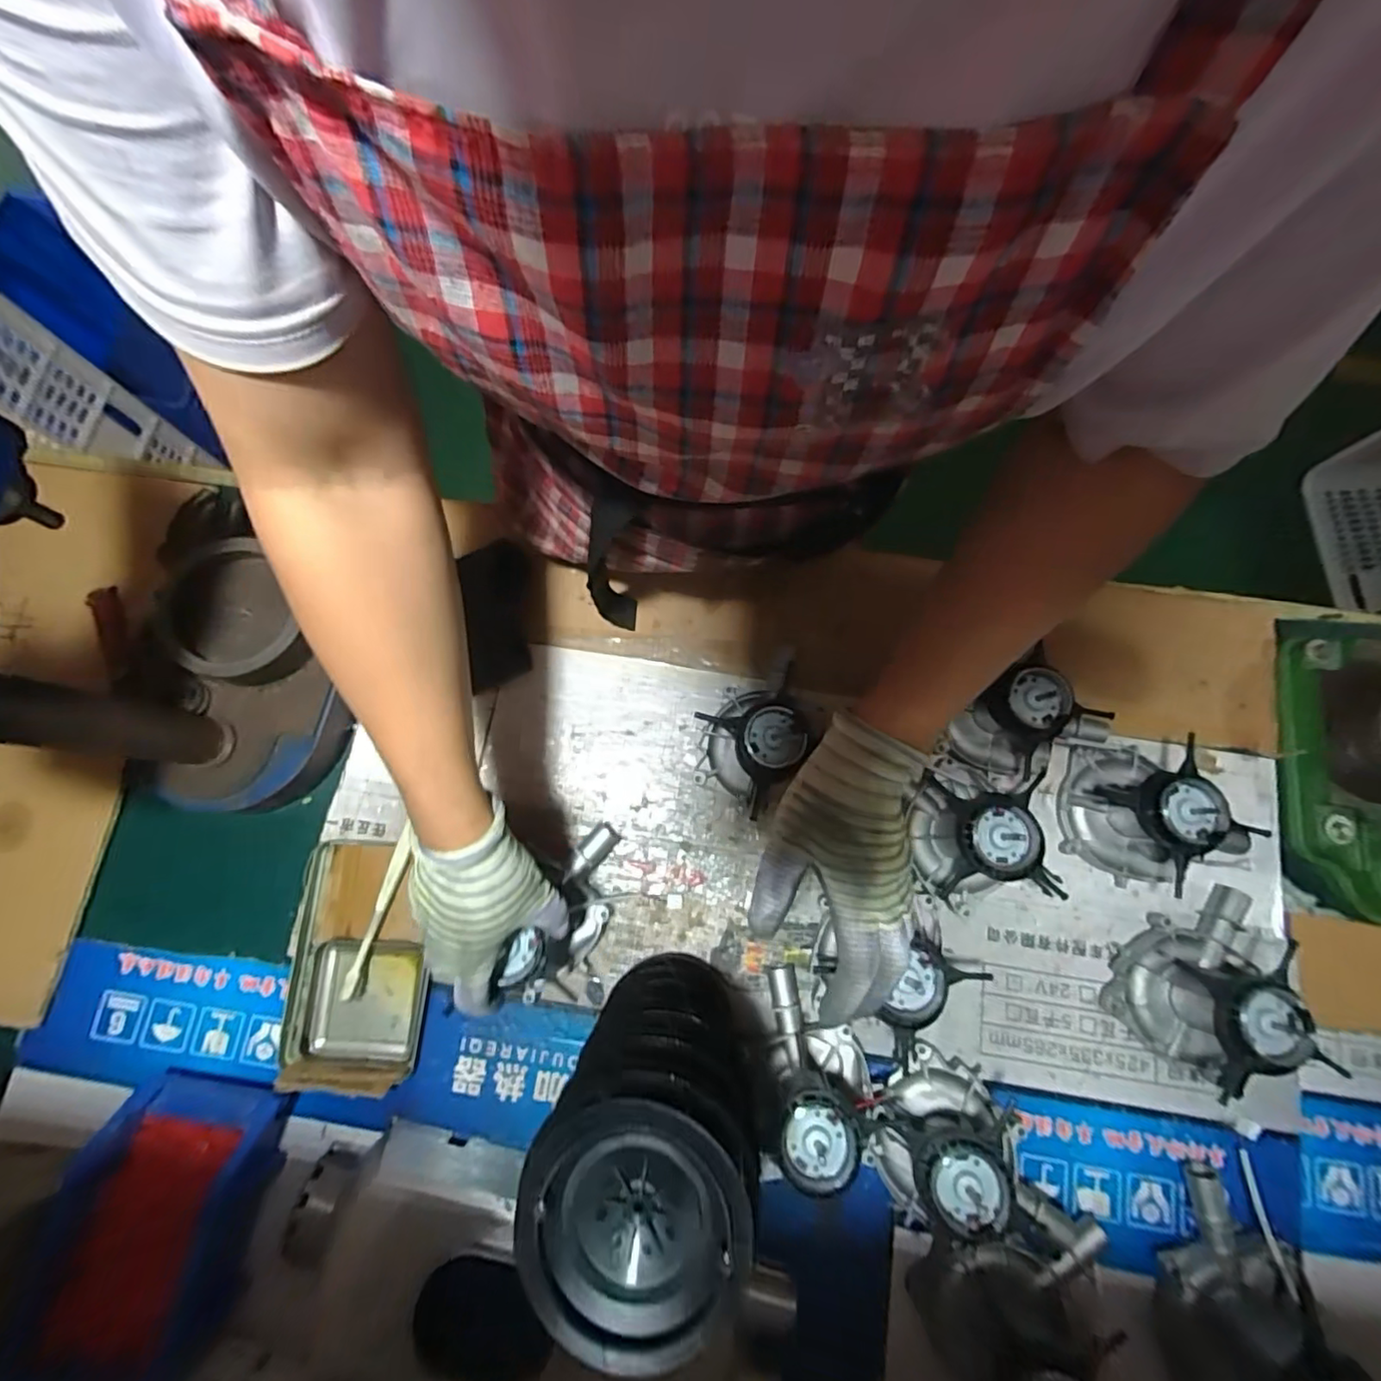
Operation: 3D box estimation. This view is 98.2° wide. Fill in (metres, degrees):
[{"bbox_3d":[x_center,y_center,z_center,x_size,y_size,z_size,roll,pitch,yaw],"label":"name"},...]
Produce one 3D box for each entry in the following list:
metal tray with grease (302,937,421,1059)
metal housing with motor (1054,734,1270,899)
[{"bbox_3d":[-0.286,0.271,0.521,0.092,0.017,0.096,2,78,0],"label":"metal tray with grease"},{"bbox_3d":[0.394,0.105,0.515,0.107,0.093,0.119,5,78,1],"label":"metal housing with motor"}]

